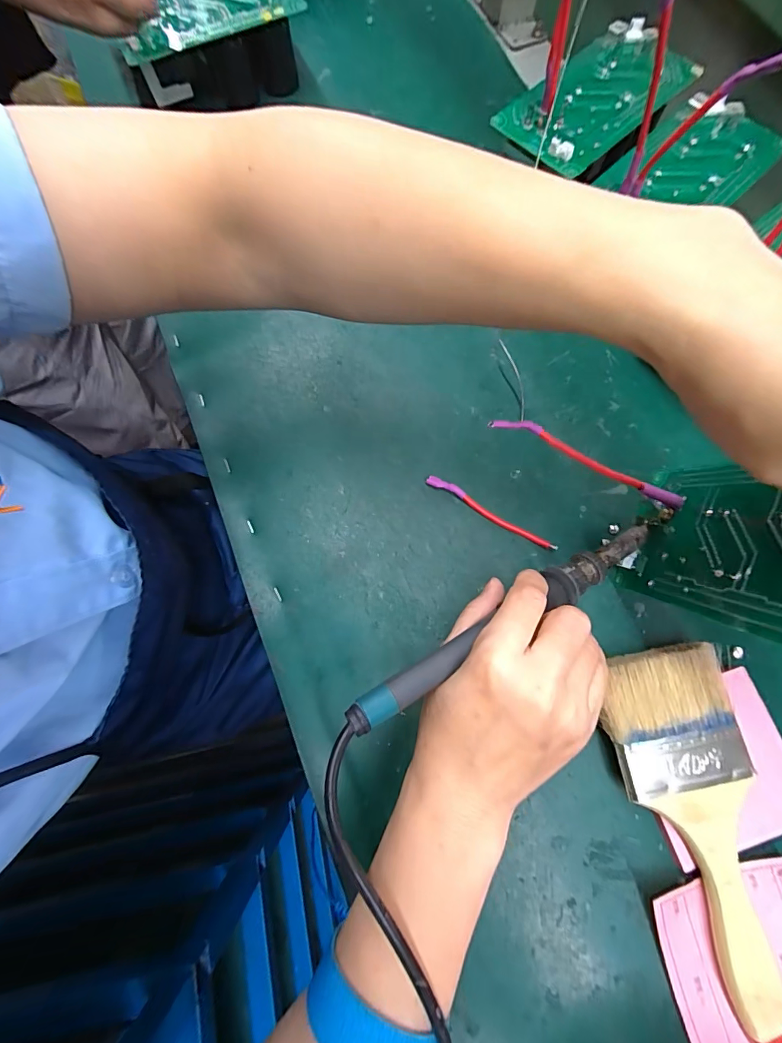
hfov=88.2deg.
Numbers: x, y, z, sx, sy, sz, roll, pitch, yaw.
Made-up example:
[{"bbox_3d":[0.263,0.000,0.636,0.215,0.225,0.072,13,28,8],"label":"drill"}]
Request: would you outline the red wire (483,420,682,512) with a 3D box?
[{"bbox_3d":[0.112,-0.034,0.228,0.122,0.008,0.008,23,75,-9],"label":"red wire"}]

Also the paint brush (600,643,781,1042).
[{"bbox_3d":[0.170,0.169,0.221,0.069,0.025,0.191,-10,74,-2],"label":"paint brush"}]

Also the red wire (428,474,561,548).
[{"bbox_3d":[0.069,-0.006,0.281,0.099,0.007,0.007,30,77,9],"label":"red wire"}]

